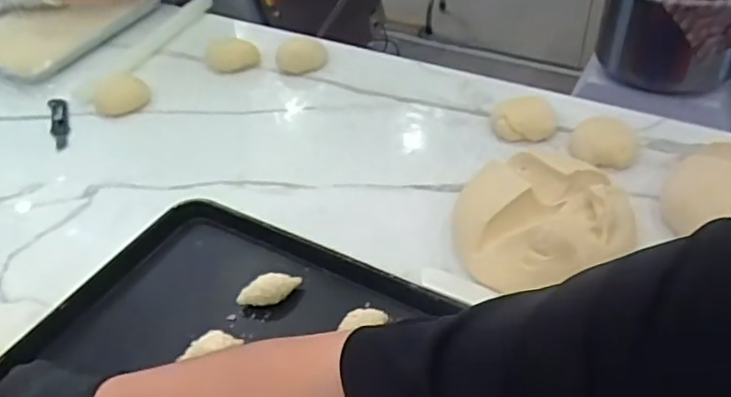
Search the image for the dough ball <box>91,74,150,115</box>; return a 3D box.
[{"bbox_3d":[-0.438,-0.182,1.078,0.100,0.053,0.065,-16,44,-12],"label":"dough ball"}]

